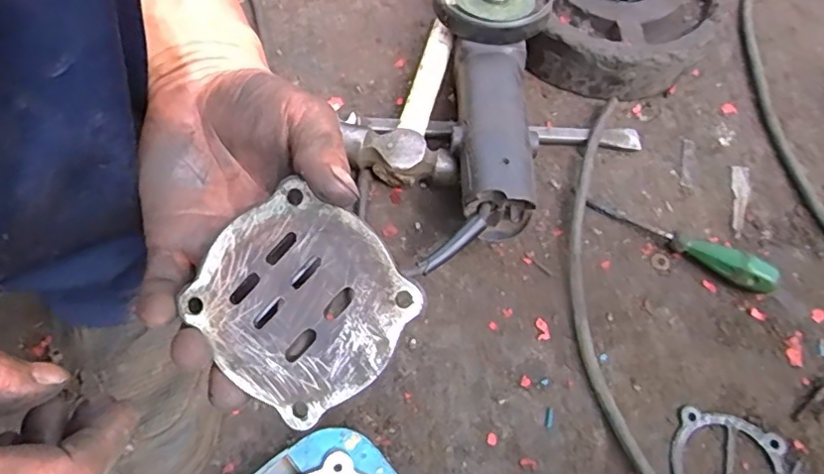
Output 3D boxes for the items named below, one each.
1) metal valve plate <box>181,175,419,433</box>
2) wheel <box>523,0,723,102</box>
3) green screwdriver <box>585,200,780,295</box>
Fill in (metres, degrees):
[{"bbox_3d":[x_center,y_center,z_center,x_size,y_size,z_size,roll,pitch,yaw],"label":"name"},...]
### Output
[{"bbox_3d":[-0.046,0.027,0.236,0.079,0.004,0.082,-42,85,2],"label":"metal valve plate"},{"bbox_3d":[0.212,-0.249,0.621,0.220,0.069,0.208,2,60,-3],"label":"wheel"},{"bbox_3d":[0.241,0.001,0.516,0.167,0.027,0.024,32,63,14],"label":"green screwdriver"}]

